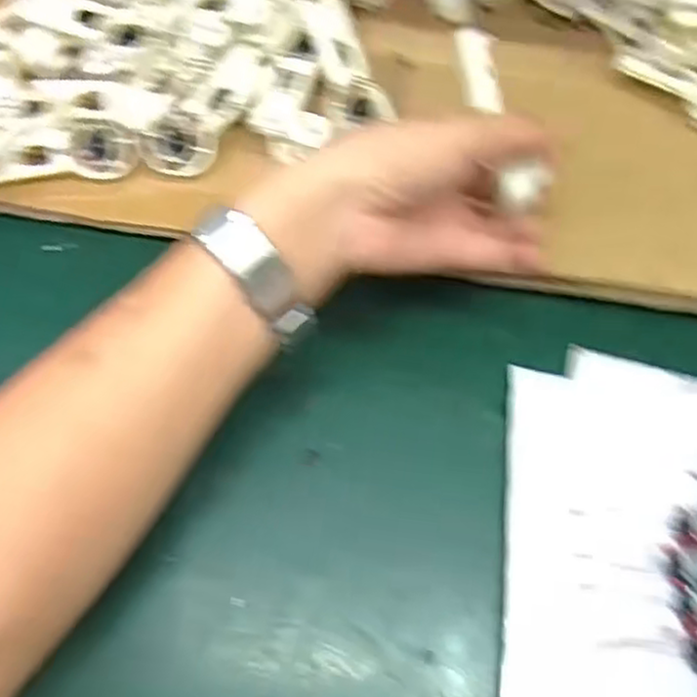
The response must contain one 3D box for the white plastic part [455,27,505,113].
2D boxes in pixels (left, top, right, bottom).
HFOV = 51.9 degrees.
[{"bbox_3d":[0.065,-0.139,0.358,0.016,0.012,0.042,-22,103,-13],"label":"white plastic part"}]

